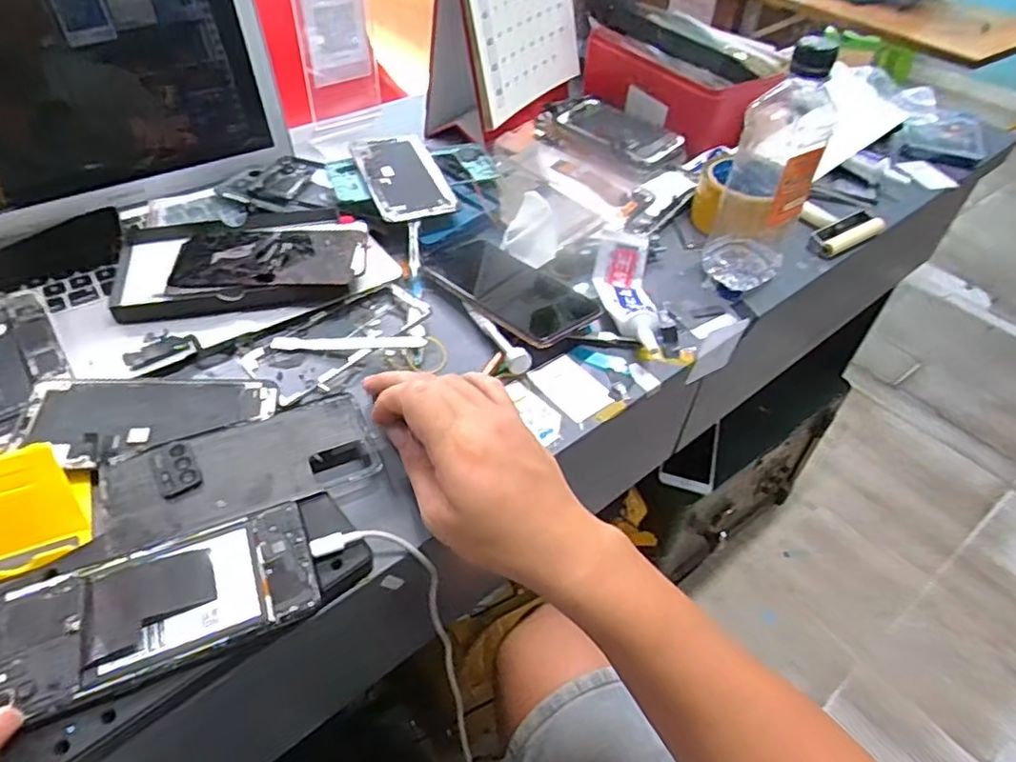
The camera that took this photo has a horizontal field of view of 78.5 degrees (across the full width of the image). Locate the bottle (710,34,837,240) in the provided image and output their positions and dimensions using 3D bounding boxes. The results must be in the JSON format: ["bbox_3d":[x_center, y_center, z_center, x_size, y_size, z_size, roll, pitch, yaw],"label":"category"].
[{"bbox_3d":[0.216,-0.173,0.513,0.067,0.189,0.063,21,49,16],"label":"bottle"}]

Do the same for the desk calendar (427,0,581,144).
[{"bbox_3d":[-0.002,-0.414,0.693,0.108,0.201,0.208,21,49,16],"label":"desk calendar"}]

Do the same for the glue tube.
[{"bbox_3d":[0.100,-0.071,0.515,0.046,0.039,0.120,0,46,-3],"label":"glue tube"}]

